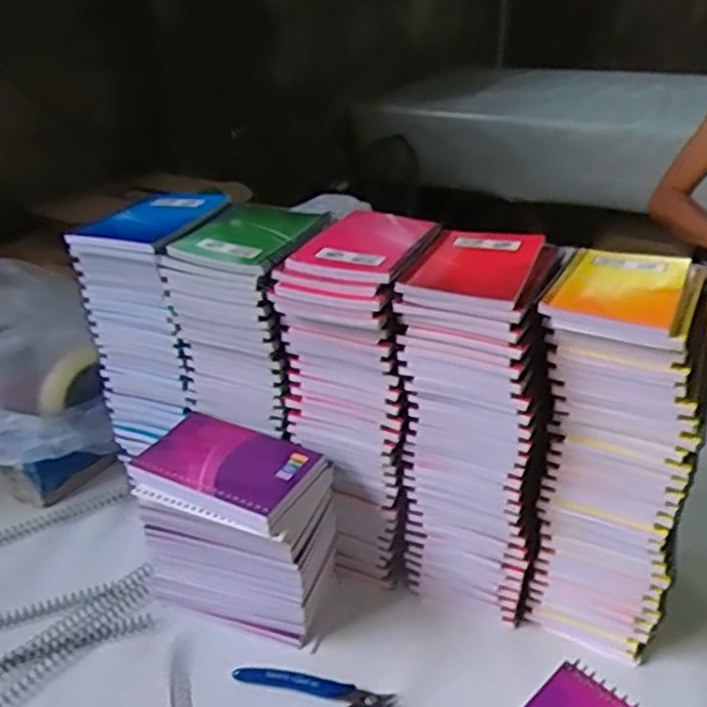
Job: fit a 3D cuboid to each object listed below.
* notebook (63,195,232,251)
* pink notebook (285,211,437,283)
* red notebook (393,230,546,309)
[{"bbox_3d":[-0.164,-0.117,0.604,0.083,0.012,0.141,9,32,18],"label":"notebook"},{"bbox_3d":[0.017,-0.090,0.555,0.083,0.013,0.149,9,32,18],"label":"pink notebook"},{"bbox_3d":[0.090,-0.066,0.518,0.082,0.007,0.132,10,32,20],"label":"red notebook"}]

